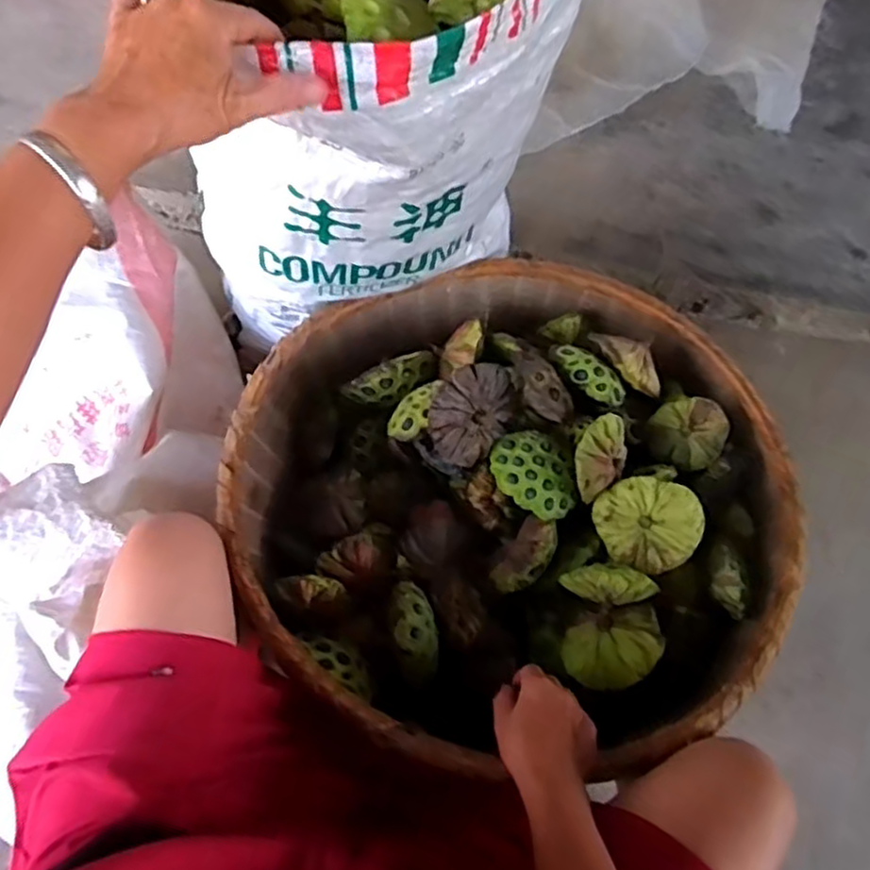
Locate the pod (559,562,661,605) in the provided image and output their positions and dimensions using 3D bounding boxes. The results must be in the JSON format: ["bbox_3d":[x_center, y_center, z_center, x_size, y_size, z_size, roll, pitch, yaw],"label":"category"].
[{"bbox_3d":[0.182,0.163,0.729,0.098,0.082,0.038,7,66,-1],"label":"pod"}]

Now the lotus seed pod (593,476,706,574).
[{"bbox_3d":[0.230,0.094,0.735,0.101,0.045,0.098,-29,74,10],"label":"lotus seed pod"}]

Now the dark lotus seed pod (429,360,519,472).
[{"bbox_3d":[0.035,-0.025,0.755,0.096,0.045,0.113,22,95,-31],"label":"dark lotus seed pod"}]

